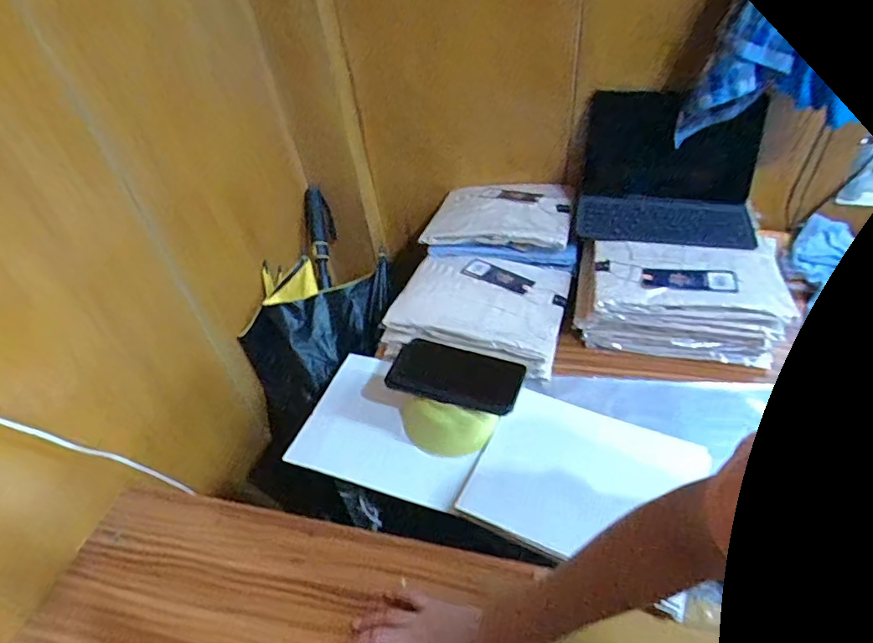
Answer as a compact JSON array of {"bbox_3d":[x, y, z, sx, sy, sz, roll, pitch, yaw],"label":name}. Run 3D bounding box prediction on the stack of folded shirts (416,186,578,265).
[{"bbox_3d":[0.124,-0.201,0.958,0.266,0.045,0.211,5,45,12],"label":"stack of folded shirts"}]

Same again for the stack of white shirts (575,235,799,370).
[{"bbox_3d":[0.358,-0.036,0.785,0.266,0.116,0.174,6,45,13],"label":"stack of white shirts"}]

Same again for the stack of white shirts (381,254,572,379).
[{"bbox_3d":[0.071,-0.024,0.832,0.258,0.079,0.217,9,46,16],"label":"stack of white shirts"}]

